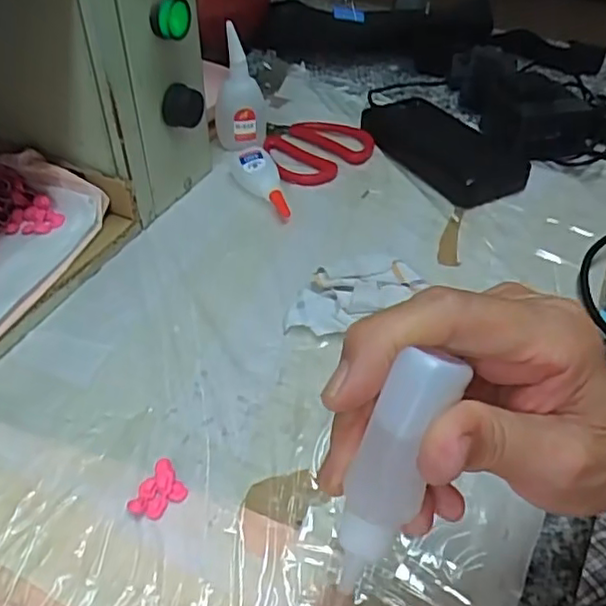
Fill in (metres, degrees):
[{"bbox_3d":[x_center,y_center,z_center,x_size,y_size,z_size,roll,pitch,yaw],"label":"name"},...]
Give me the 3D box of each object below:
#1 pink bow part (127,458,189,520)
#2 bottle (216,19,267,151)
[{"bbox_3d":[-0.077,0.097,0.328,0.029,0.009,0.023,-32,53,-29],"label":"pink bow part"},{"bbox_3d":[-0.055,-0.186,0.554,0.043,0.096,0.030,-5,45,-6],"label":"bottle"}]

